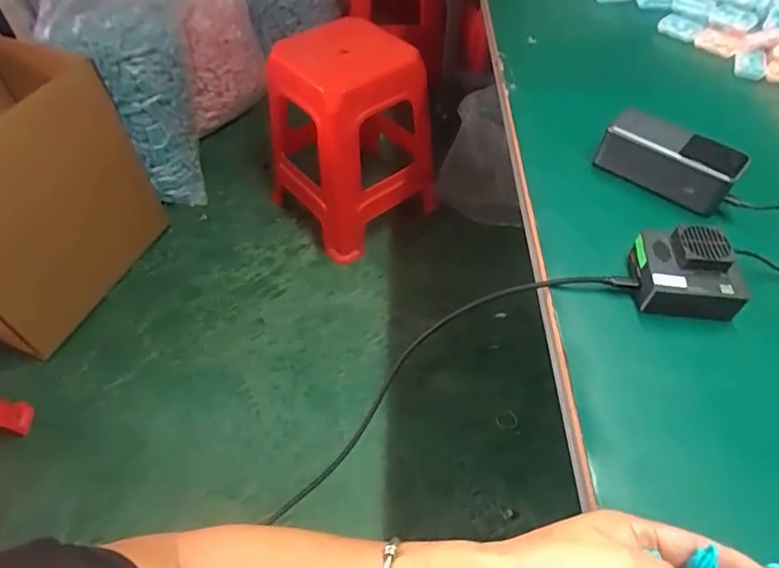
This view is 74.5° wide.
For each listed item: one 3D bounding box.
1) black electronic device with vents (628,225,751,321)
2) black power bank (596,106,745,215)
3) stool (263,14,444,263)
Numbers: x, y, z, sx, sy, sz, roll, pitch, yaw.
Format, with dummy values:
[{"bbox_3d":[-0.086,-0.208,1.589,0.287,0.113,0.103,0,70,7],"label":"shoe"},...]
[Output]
[{"bbox_3d":[0.257,-0.011,0.444,0.079,0.052,0.068,7,52,5],"label":"black electronic device with vents"},{"bbox_3d":[0.289,-0.127,0.531,0.052,0.053,0.133,-35,60,-24],"label":"black power bank"},{"bbox_3d":[-0.112,-0.429,1.474,0.408,0.472,0.437,-28,57,-20],"label":"stool"}]

